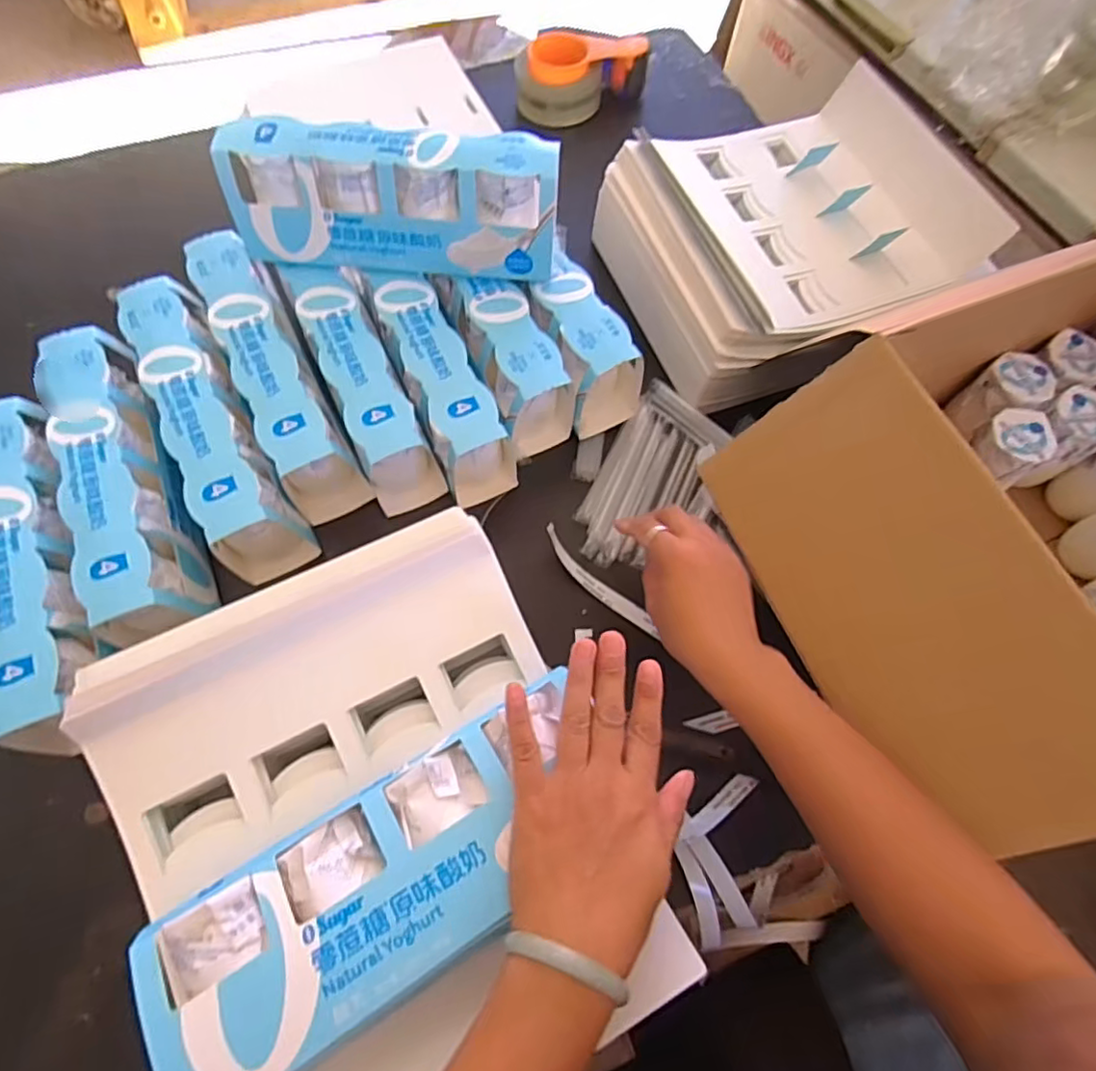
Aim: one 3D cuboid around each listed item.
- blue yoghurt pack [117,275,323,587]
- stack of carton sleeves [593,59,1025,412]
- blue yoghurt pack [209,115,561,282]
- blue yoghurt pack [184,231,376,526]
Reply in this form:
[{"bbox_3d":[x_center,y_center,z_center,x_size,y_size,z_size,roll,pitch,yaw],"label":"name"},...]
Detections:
[{"bbox_3d":[-0.293,-0.095,0.553,0.067,0.098,0.263,-26,70,-13],"label":"blue yoghurt pack"},{"bbox_3d":[0.250,-0.318,0.660,0.328,0.113,0.285,-21,69,-12],"label":"stack of carton sleeves"},{"bbox_3d":[-0.128,-0.282,0.542,0.271,0.118,0.069,5,66,-1],"label":"blue yoghurt pack"},{"bbox_3d":[-0.251,-0.149,0.576,0.063,0.097,0.265,-26,70,-13],"label":"blue yoghurt pack"}]

